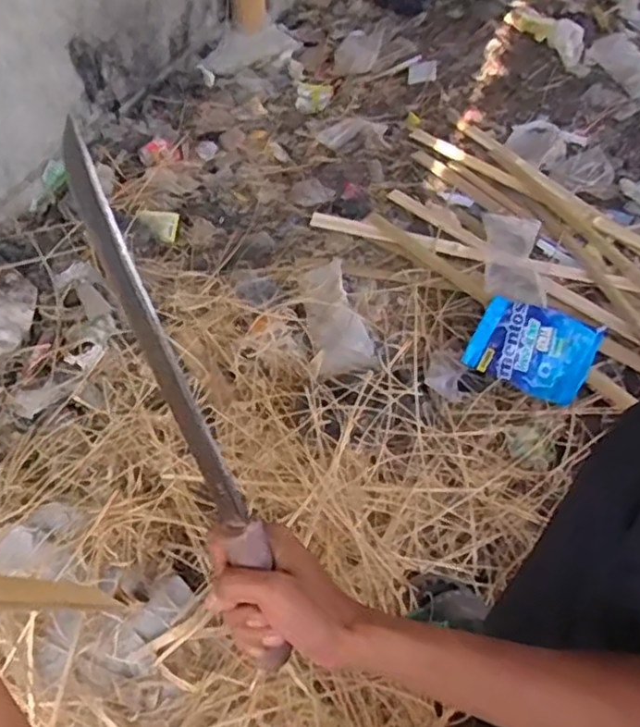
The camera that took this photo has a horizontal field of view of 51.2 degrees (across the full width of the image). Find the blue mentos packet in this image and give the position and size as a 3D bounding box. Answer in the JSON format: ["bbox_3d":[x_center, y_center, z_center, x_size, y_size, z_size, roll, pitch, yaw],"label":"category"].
[{"bbox_3d":[0.354,-0.025,1.113,0.190,0.024,0.135,26,97,12],"label":"blue mentos packet"}]

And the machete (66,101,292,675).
[{"bbox_3d":[-0.093,0.037,0.456,0.031,0.390,0.023,-26,12,-21],"label":"machete"}]

